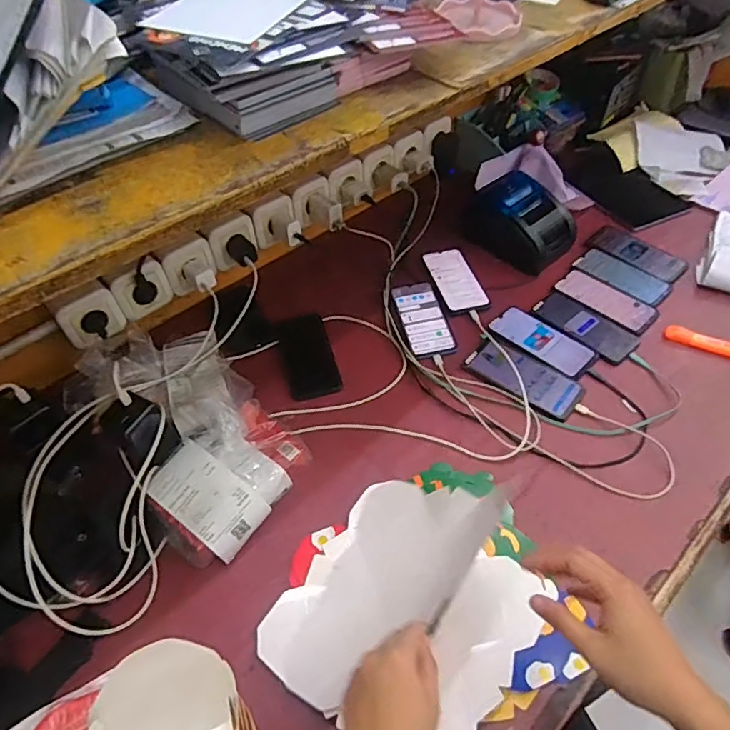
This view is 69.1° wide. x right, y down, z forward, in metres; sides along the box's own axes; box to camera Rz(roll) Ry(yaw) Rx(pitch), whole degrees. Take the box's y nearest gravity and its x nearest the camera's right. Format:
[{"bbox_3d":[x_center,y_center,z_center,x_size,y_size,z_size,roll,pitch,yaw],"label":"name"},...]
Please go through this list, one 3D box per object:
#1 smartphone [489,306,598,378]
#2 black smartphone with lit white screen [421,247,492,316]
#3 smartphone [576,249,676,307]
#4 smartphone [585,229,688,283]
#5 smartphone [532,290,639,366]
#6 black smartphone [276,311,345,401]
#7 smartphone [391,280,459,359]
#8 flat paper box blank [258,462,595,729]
[{"bbox_3d":[0.283,-0.039,0.846,0.074,0.005,0.163,-37,57,-26],"label":"smartphone"},{"bbox_3d":[0.164,-0.151,0.949,0.082,0.014,0.168,-11,49,-7],"label":"black smartphone with lit white screen"},{"bbox_3d":[0.462,-0.162,0.951,0.157,0.007,0.075,36,59,29],"label":"smartphone"},{"bbox_3d":[0.507,-0.208,0.993,0.171,0.011,0.067,30,57,26],"label":"smartphone"},{"bbox_3d":[0.358,-0.066,0.863,0.079,0.009,0.160,-32,55,-23],"label":"smartphone"},{"bbox_3d":[-0.089,-0.016,0.837,0.078,0.010,0.160,-15,50,-10],"label":"black smartphone"},{"bbox_3d":[0.097,-0.084,0.889,0.074,0.005,0.175,-10,49,-6],"label":"smartphone"},{"bbox_3d":[0.065,0.236,0.564,0.317,0.122,0.264,-28,55,-25],"label":"flat paper box blank"}]

